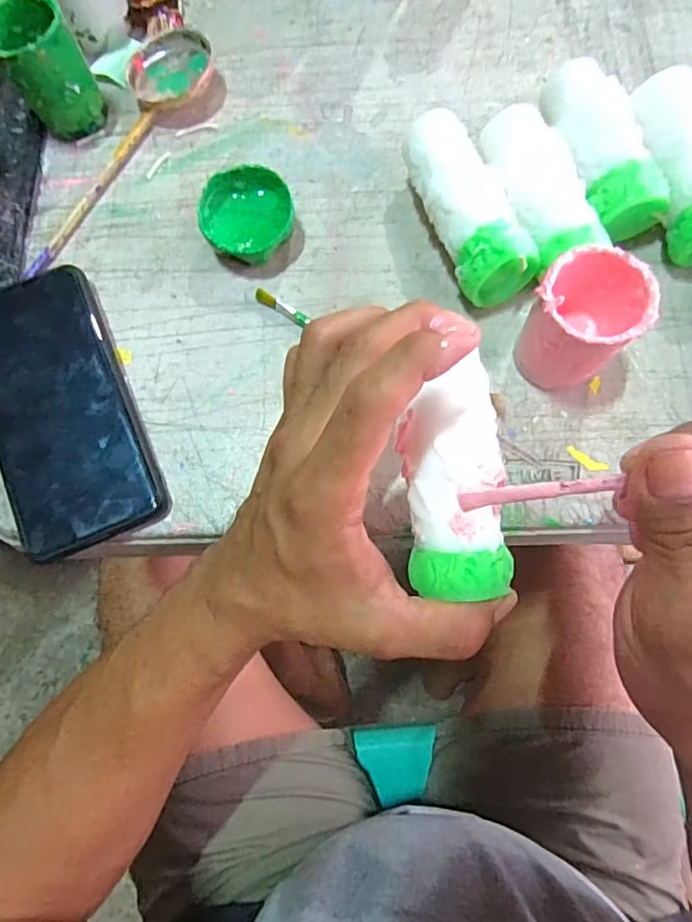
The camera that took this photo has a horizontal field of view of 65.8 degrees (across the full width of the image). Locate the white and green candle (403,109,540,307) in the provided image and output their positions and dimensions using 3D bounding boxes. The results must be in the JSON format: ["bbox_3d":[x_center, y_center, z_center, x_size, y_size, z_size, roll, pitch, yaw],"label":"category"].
[{"bbox_3d":[0.067,-0.141,0.306,0.043,0.045,0.112,-20,74,-5],"label":"white and green candle"}]

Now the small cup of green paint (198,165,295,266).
[{"bbox_3d":[-0.057,-0.143,0.319,0.052,0.026,0.054,0,74,1],"label":"small cup of green paint"}]

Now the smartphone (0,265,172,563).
[{"bbox_3d":[-0.159,-0.031,0.296,0.075,0.016,0.160,-23,75,-6],"label":"smartphone"}]

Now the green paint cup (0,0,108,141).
[{"bbox_3d":[-0.187,-0.243,0.332,0.045,0.058,0.050,-41,77,-10],"label":"green paint cup"}]

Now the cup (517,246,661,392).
[{"bbox_3d":[0.114,-0.066,0.271,0.053,0.062,0.048,-44,78,-11],"label":"cup"}]

